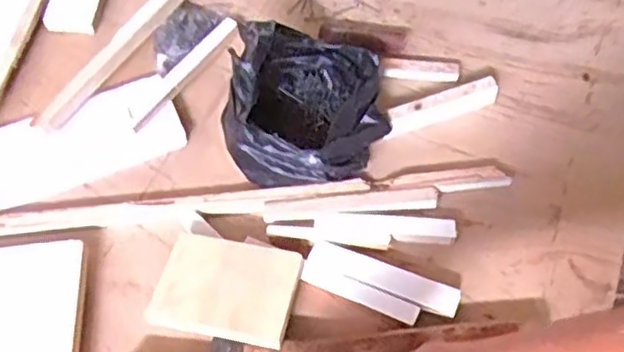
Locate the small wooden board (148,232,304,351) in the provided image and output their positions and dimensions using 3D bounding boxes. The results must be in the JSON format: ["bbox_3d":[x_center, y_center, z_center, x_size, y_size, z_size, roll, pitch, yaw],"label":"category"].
[{"bbox_3d":[-0.081,0.103,0.627,0.127,0.017,0.092,11,61,6],"label":"small wooden board"}]

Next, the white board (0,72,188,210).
[{"bbox_3d":[-0.260,-0.042,0.752,0.216,0.022,0.103,-24,60,-12],"label":"white board"}]

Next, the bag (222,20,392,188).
[{"bbox_3d":[-0.007,-0.086,0.729,0.172,0.087,0.172,-2,58,1],"label":"bag"}]

